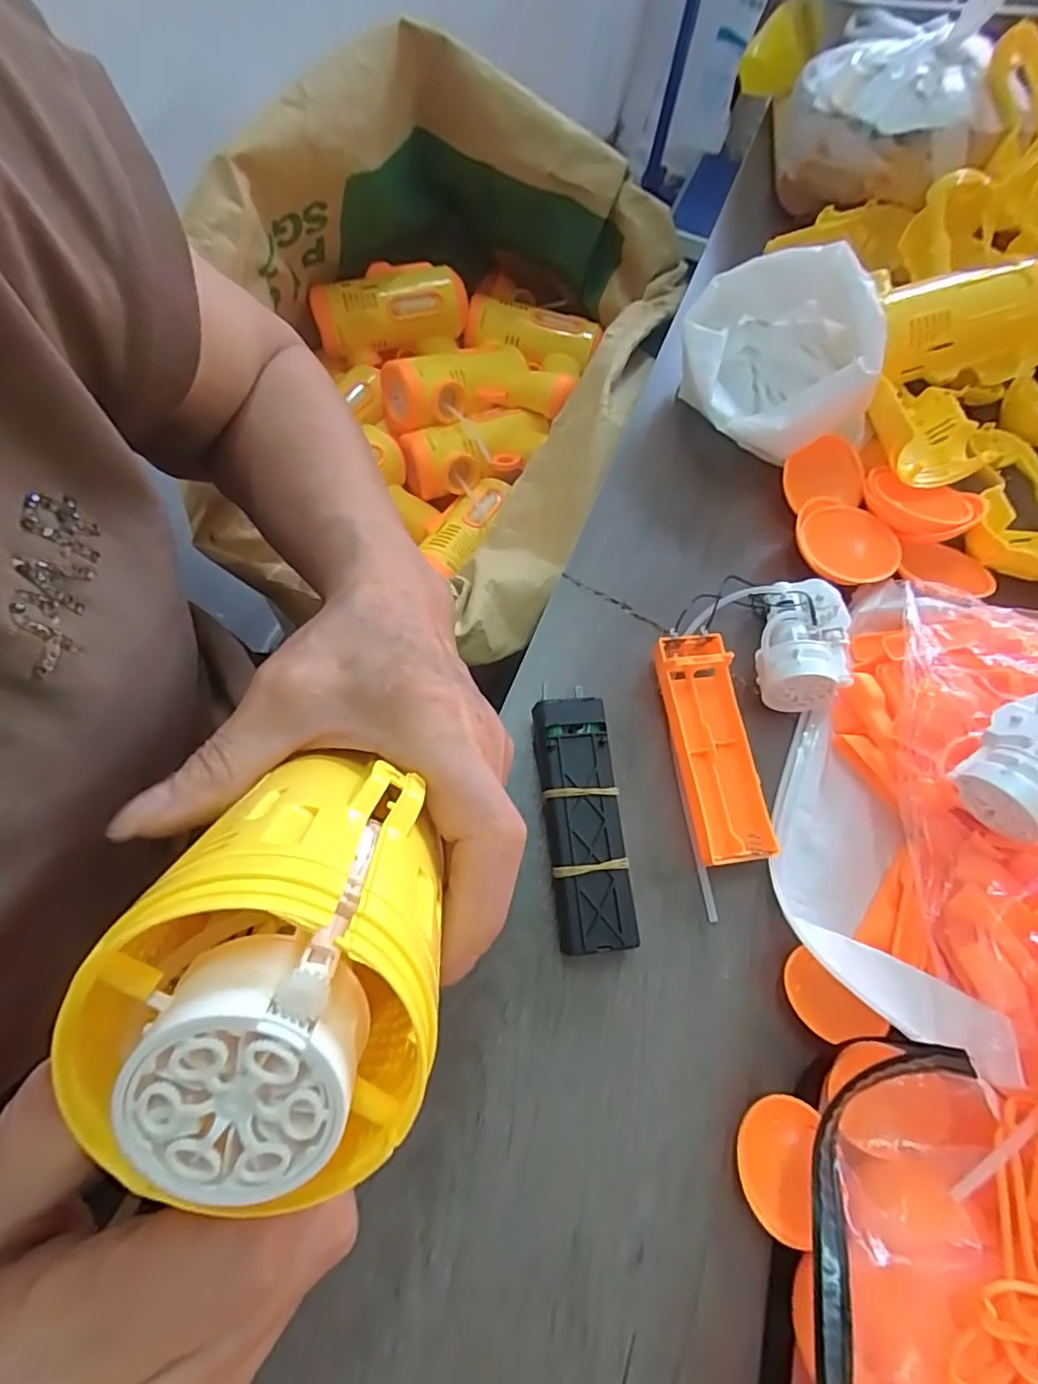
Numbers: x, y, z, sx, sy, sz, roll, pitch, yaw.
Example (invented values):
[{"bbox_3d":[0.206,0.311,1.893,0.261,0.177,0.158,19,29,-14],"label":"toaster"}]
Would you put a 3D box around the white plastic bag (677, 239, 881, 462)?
[{"bbox_3d":[0.153,-0.198,0.365,0.106,0.076,0.119,1,67,-5],"label":"white plastic bag"}]

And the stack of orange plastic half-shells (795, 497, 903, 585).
[{"bbox_3d":[0.190,-0.086,0.349,0.054,0.013,0.058,2,66,-5],"label":"stack of orange plastic half-shells"}]

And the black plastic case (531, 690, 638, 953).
[{"bbox_3d":[0.028,0.057,0.269,0.033,0.027,0.109,-6,66,-4],"label":"black plastic case"}]

